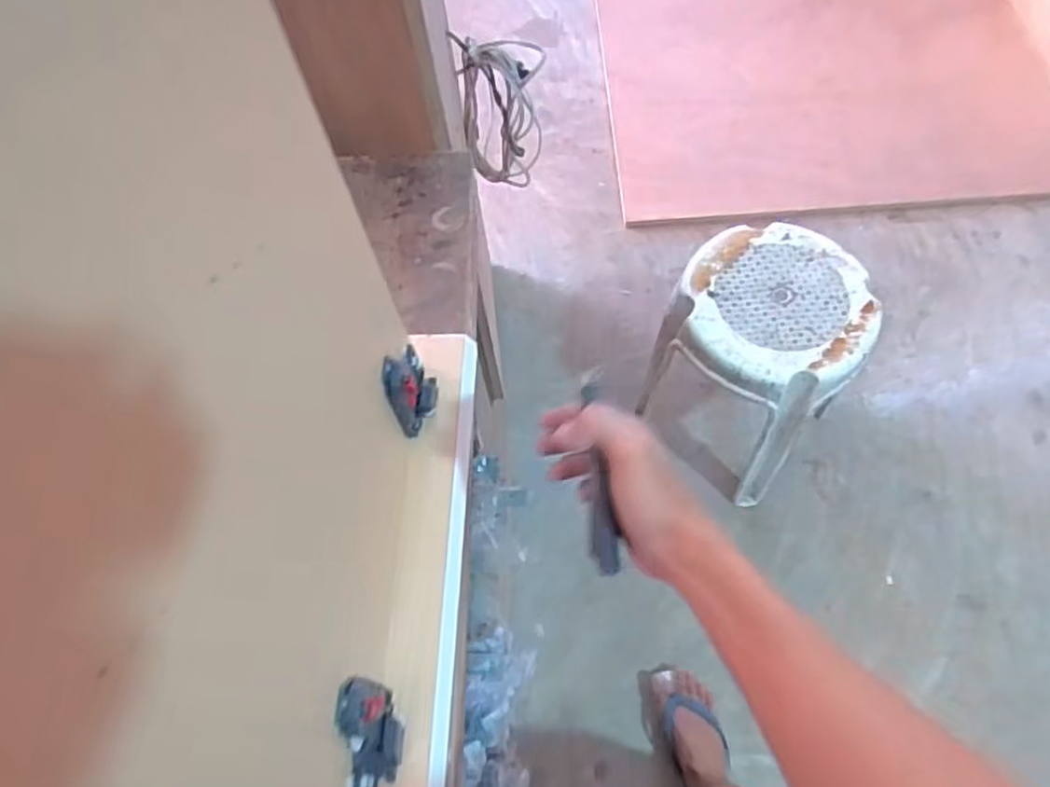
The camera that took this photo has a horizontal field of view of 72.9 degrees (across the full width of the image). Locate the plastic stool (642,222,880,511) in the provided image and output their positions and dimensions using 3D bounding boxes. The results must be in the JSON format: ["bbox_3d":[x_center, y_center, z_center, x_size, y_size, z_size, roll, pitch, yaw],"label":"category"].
[{"bbox_3d":[0.417,-0.054,1.327,0.315,0.395,0.353,28,69,17],"label":"plastic stool"}]

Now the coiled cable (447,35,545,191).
[{"bbox_3d":[-0.046,-0.480,1.240,0.071,0.266,0.224,-36,66,-13],"label":"coiled cable"}]

